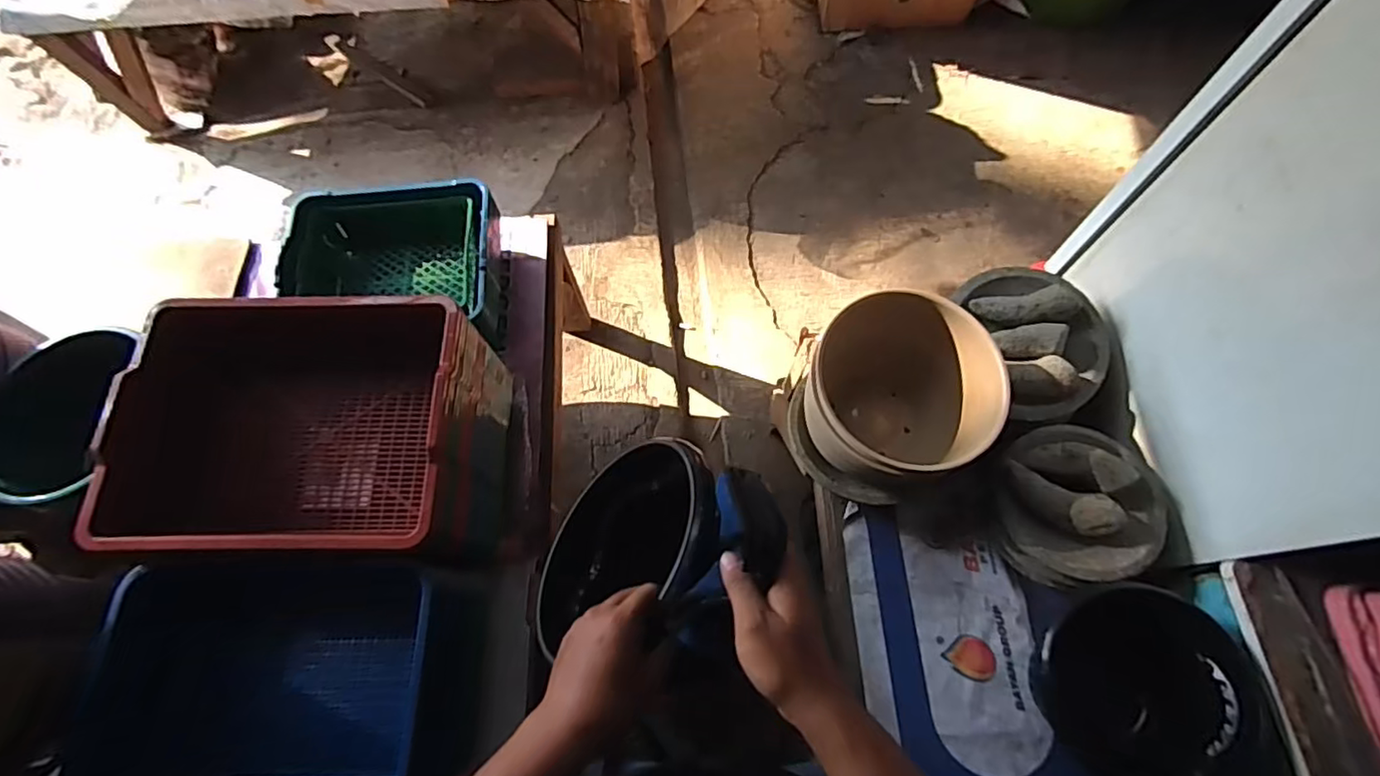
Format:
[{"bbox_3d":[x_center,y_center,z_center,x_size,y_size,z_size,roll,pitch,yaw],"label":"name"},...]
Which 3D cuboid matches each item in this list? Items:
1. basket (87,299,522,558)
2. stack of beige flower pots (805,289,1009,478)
[{"bbox_3d":[-0.464,0.063,0.819,0.382,0.267,0.318,-1,68,2],"label":"basket"},{"bbox_3d":[0.285,0.003,0.866,0.248,0.179,0.238,-30,70,-10],"label":"stack of beige flower pots"}]

